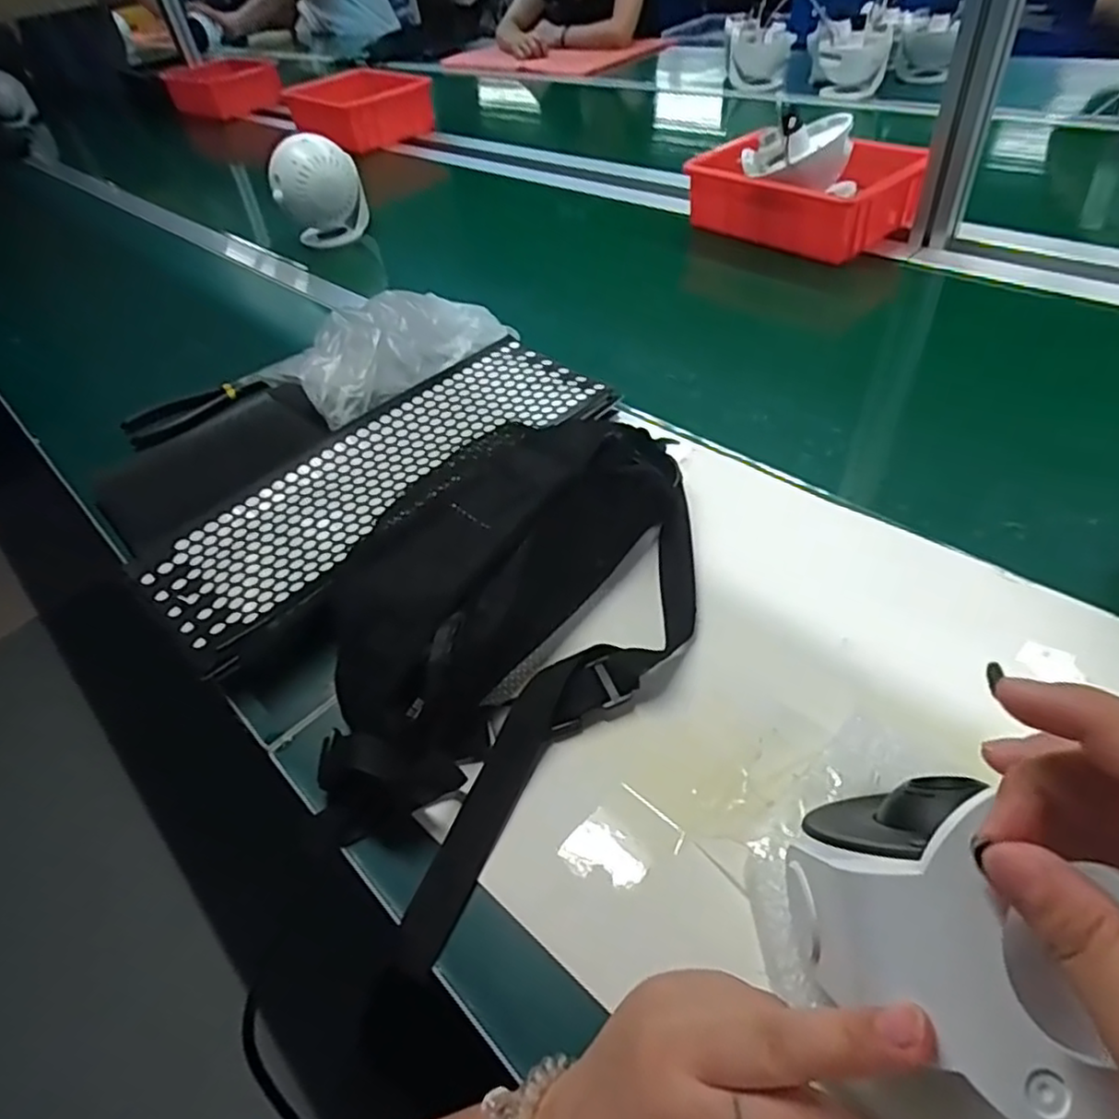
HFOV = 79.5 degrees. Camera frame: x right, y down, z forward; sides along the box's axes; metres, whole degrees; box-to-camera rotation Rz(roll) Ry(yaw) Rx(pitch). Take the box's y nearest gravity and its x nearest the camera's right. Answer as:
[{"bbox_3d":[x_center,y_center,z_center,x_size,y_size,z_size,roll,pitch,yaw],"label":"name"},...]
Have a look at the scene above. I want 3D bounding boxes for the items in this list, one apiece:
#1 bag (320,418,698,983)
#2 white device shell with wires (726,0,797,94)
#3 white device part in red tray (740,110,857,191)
[{"bbox_3d":[-0.037,0.017,0.421,0.210,0.069,0.316,27,57,30],"label":"bag"},{"bbox_3d":[0.381,-0.970,1.289,0.123,0.120,0.067,-5,47,5],"label":"white device shell with wires"},{"bbox_3d":[0.270,-0.467,0.769,0.118,0.065,0.086,-2,47,8],"label":"white device part in red tray"}]

